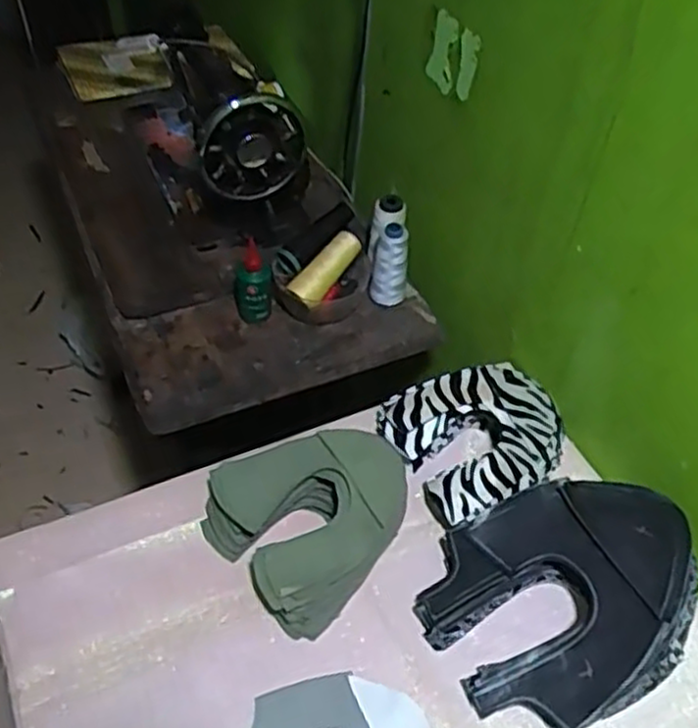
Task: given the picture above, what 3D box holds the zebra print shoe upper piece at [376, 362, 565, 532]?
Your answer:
[{"bbox_3d":[0.138,0.077,0.786,0.180,0.074,0.160,-18,51,-17],"label":"zebra print shoe upper piece"}]

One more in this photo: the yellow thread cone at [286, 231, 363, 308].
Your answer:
[{"bbox_3d":[-0.028,-0.121,0.932,0.035,0.039,0.119,31,67,24],"label":"yellow thread cone"}]

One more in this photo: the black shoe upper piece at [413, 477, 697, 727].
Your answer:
[{"bbox_3d":[0.191,0.199,0.664,0.231,0.095,0.195,-20,51,-19],"label":"black shoe upper piece"}]

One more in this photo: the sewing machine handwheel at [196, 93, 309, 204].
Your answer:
[{"bbox_3d":[-0.121,-0.269,0.910,0.128,0.128,0.049,-16,51,-18],"label":"sewing machine handwheel"}]

